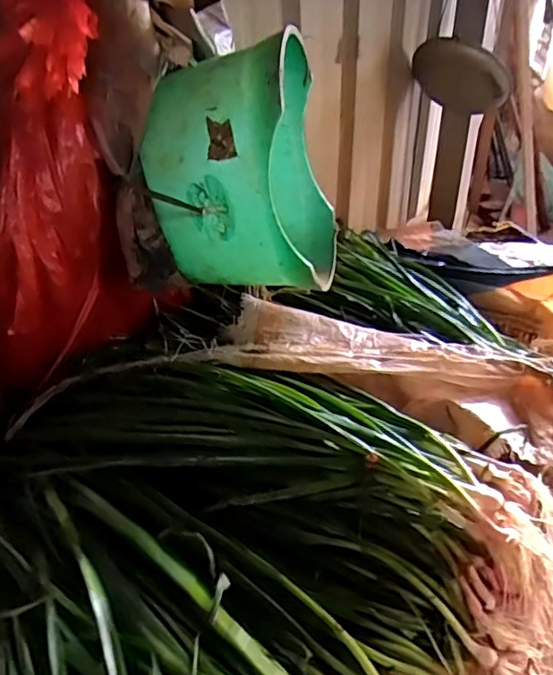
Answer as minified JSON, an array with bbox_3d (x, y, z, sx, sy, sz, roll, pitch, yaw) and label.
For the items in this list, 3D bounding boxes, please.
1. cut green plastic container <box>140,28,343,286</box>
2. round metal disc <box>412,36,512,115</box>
[{"bbox_3d":[-0.026,-0.217,0.743,0.205,0.266,0.212,10,33,16],"label":"cut green plastic container"},{"bbox_3d":[0.450,-0.637,1.408,0.236,0.207,0.032,28,78,15],"label":"round metal disc"}]

